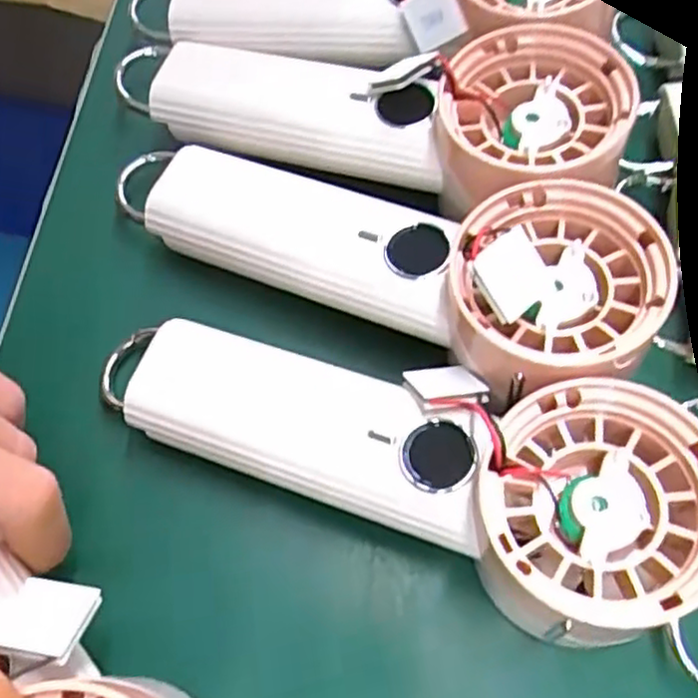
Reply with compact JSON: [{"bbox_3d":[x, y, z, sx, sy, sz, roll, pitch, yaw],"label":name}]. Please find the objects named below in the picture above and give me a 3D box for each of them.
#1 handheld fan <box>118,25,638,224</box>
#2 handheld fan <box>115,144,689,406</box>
[{"bbox_3d":[-0.001,-0.087,0.269,0.199,0.034,0.067,10,66,19],"label":"handheld fan"},{"bbox_3d":[0.000,-0.038,0.240,0.196,0.041,0.066,18,66,23],"label":"handheld fan"}]

